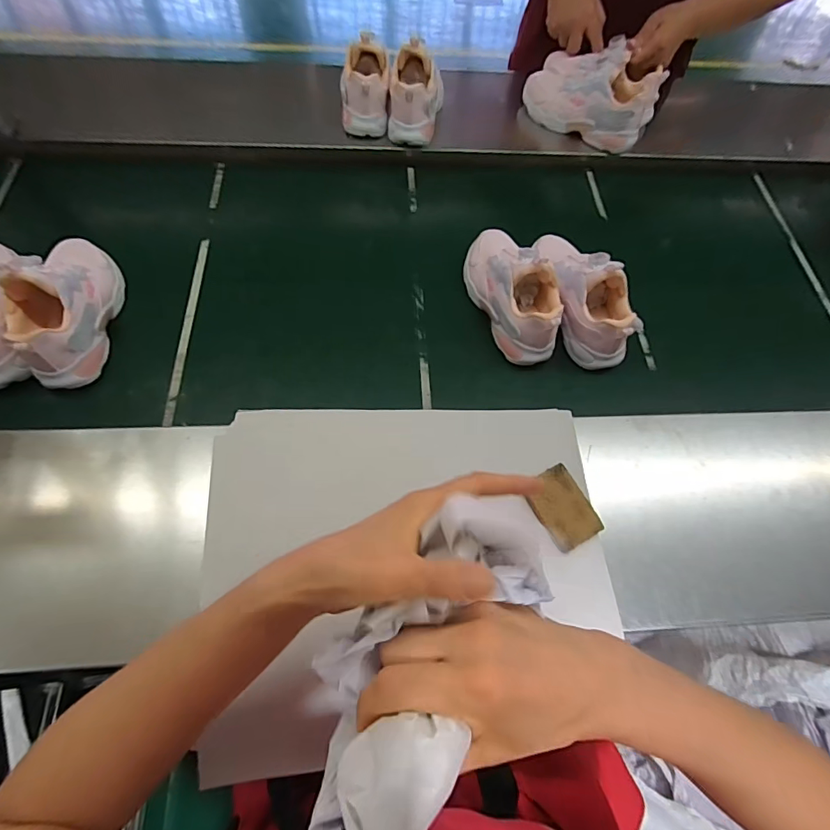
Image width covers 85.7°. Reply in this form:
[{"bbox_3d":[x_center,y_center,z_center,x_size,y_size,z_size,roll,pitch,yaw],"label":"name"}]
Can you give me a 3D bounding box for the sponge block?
[{"bbox_3d":[0.142,0.089,0.431,0.054,0.011,0.072,-25,69,-16],"label":"sponge block"}]

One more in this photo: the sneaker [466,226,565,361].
[{"bbox_3d":[0.134,-0.176,0.600,0.083,0.104,0.204,-17,67,-12],"label":"sneaker"}]

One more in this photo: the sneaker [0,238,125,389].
[{"bbox_3d":[-0.432,-0.143,0.559,0.076,0.128,0.215,-1,65,-5],"label":"sneaker"}]

